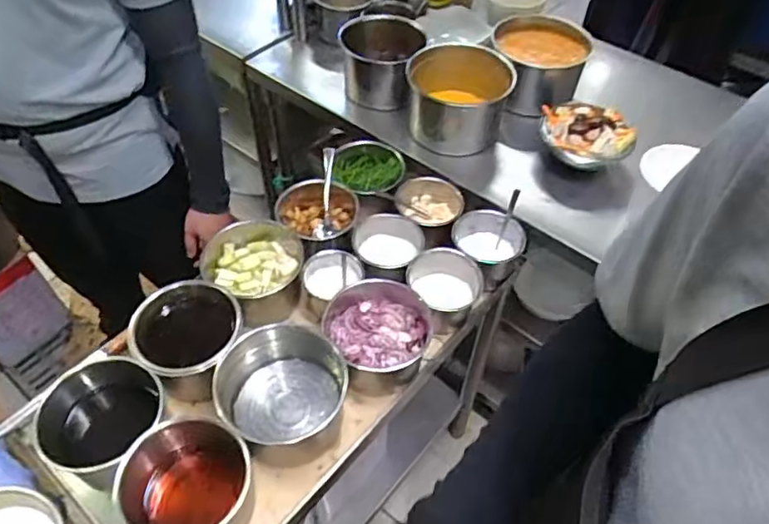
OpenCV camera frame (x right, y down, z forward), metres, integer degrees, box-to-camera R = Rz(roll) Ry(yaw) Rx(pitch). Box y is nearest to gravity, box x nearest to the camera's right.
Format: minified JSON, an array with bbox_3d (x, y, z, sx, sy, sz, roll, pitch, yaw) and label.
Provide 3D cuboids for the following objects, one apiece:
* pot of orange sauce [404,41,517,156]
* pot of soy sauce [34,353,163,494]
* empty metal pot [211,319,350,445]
[{"bbox_3d":[0.133,-0.294,1.081,0.172,0.146,0.169,1,51,-1],"label":"pot of orange sauce"},{"bbox_3d":[-0.360,0.211,0.781,0.143,0.120,0.149,1,51,-1],"label":"pot of soy sauce"},{"bbox_3d":[-0.143,0.167,0.818,0.147,0.086,0.164,35,58,23],"label":"empty metal pot"}]

